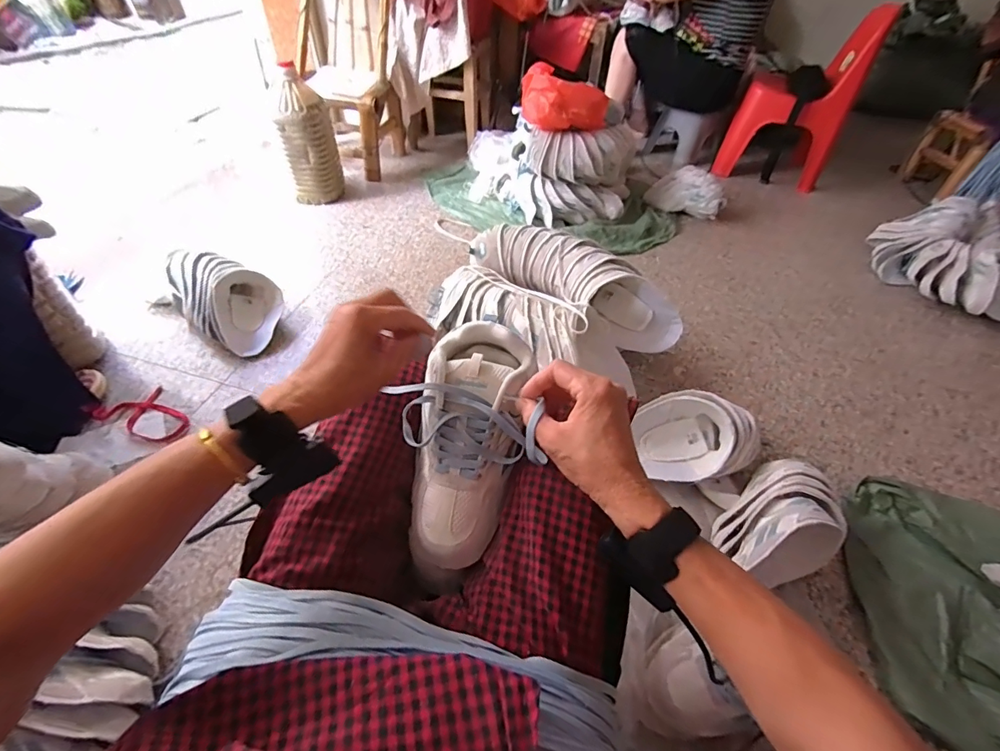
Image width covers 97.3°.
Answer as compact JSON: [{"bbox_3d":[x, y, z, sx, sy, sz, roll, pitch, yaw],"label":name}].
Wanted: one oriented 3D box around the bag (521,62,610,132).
[{"bbox_3d":[0.197,-0.844,1.367,0.241,0.155,0.152,-11,50,-13],"label":"bag"}]

